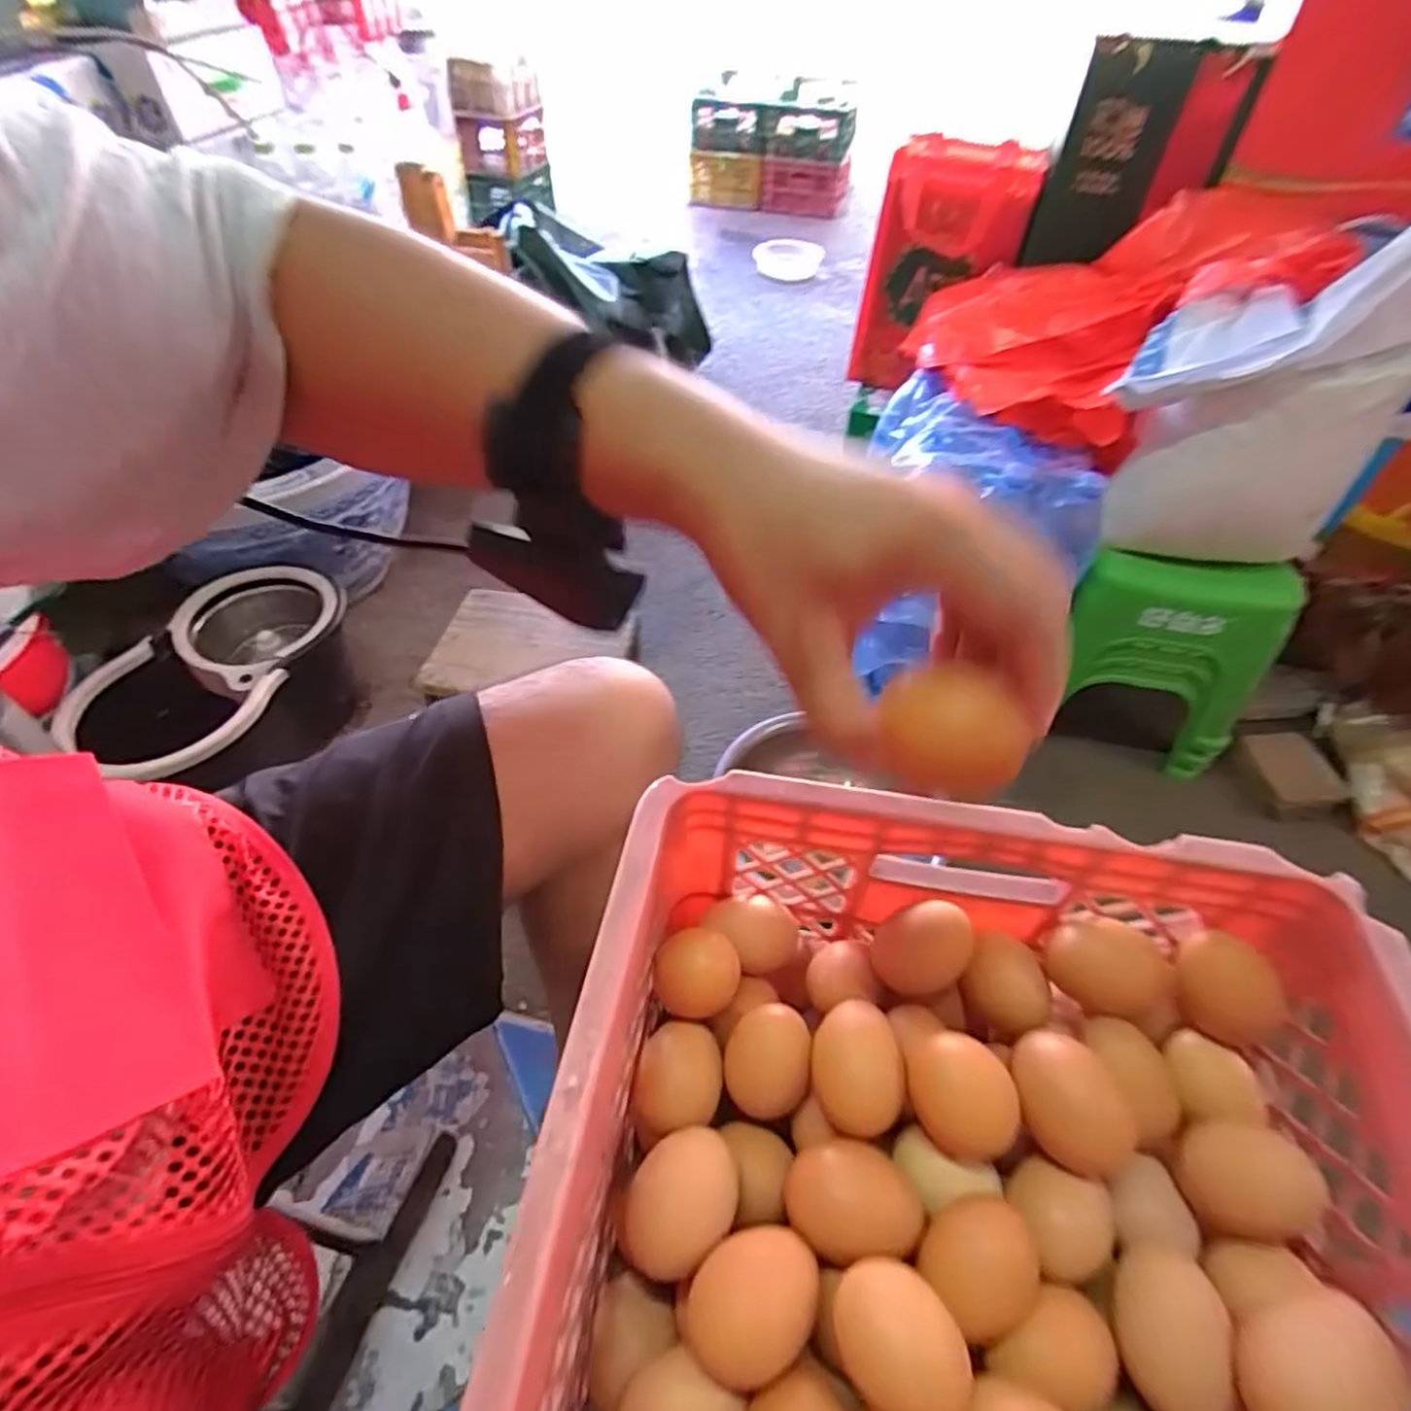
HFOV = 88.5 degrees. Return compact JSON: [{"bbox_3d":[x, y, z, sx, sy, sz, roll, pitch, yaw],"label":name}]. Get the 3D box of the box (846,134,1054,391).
[{"bbox_3d":[0.382,-0.703,1.174,0.212,0.309,0.168,18,52,12],"label":"box"}]

